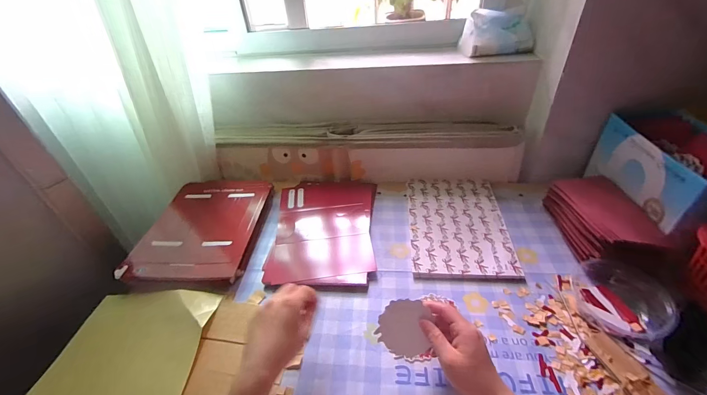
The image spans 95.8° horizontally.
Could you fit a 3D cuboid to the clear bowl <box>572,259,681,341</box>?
[{"bbox_3d":[0.370,0.142,0.439,0.104,0.049,0.102,-3,39,2],"label":"clear bowl"}]

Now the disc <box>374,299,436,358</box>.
[{"bbox_3d":[0.062,0.160,0.393,0.061,0.004,0.065,5,81,8],"label":"disc"}]

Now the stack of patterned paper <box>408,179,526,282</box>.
[{"bbox_3d":[0.196,0.047,0.609,0.173,0.009,0.264,0,39,7],"label":"stack of patterned paper"}]

